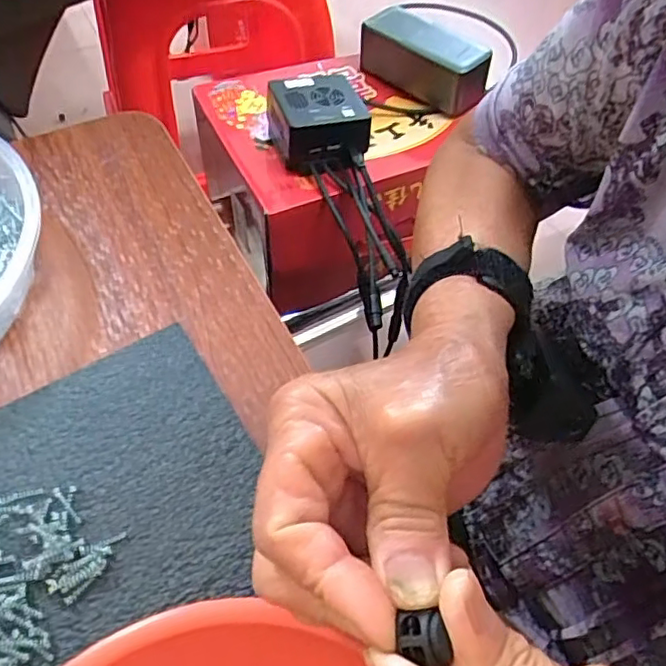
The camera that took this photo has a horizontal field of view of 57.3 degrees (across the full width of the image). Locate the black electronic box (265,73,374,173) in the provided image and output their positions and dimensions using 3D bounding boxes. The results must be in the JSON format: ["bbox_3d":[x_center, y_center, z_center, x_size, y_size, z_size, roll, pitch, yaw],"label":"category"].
[{"bbox_3d":[-0.015,-0.187,0.544,0.076,0.048,0.084,-11,55,-13],"label":"black electronic box"}]

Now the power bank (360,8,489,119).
[{"bbox_3d":[0.091,-0.273,0.614,0.139,0.056,0.050,37,61,21],"label":"power bank"}]

